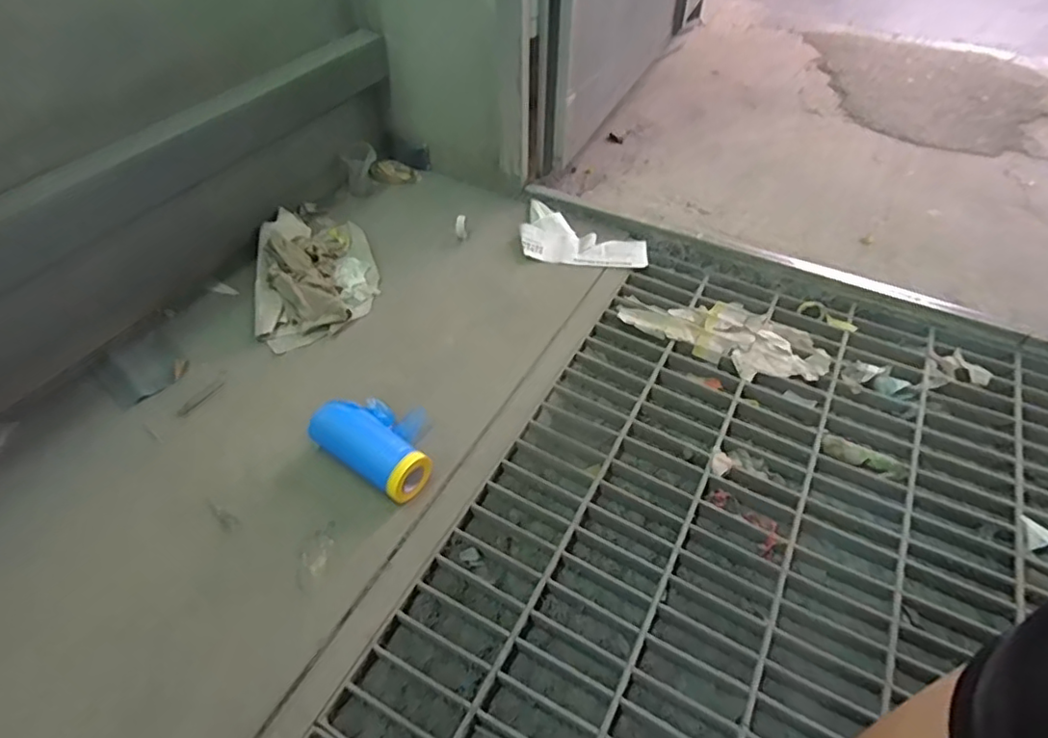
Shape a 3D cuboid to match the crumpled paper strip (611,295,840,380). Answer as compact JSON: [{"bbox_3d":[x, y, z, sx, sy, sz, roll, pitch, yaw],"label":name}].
[{"bbox_3d":[0.342,-0.070,1.005,0.337,0.015,0.153,26,52,21],"label":"crumpled paper strip"}]

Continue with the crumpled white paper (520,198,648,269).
[{"bbox_3d":[0.115,-0.247,1.141,0.247,0.023,0.144,14,49,12],"label":"crumpled white paper"}]

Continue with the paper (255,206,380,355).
[{"bbox_3d":[-0.369,-0.181,1.035,0.197,0.067,0.324,-11,48,-11],"label":"paper"}]

